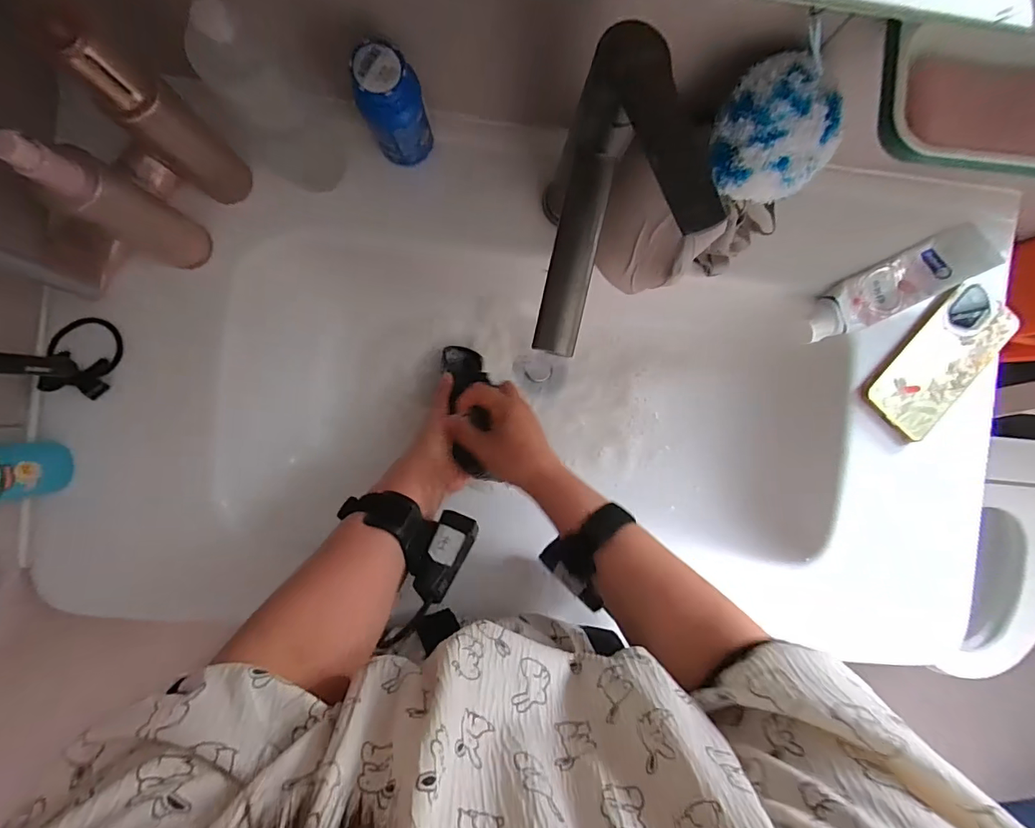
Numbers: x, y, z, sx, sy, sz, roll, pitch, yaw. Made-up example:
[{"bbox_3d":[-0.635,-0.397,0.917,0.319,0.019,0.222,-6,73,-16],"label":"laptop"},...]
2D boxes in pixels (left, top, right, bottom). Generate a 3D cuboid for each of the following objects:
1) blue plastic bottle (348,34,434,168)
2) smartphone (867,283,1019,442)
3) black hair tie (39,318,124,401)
[{"bbox_3d":[-0.097,-0.237,0.373,0.047,0.104,0.035,-25,92,-3],"label":"blue plastic bottle"},{"bbox_3d":[0.411,-0.052,0.459,0.073,0.016,0.155,38,89,-3],"label":"smartphone"},{"bbox_3d":[-0.374,-0.049,0.409,0.054,0.016,0.068,13,90,-4],"label":"black hair tie"}]

